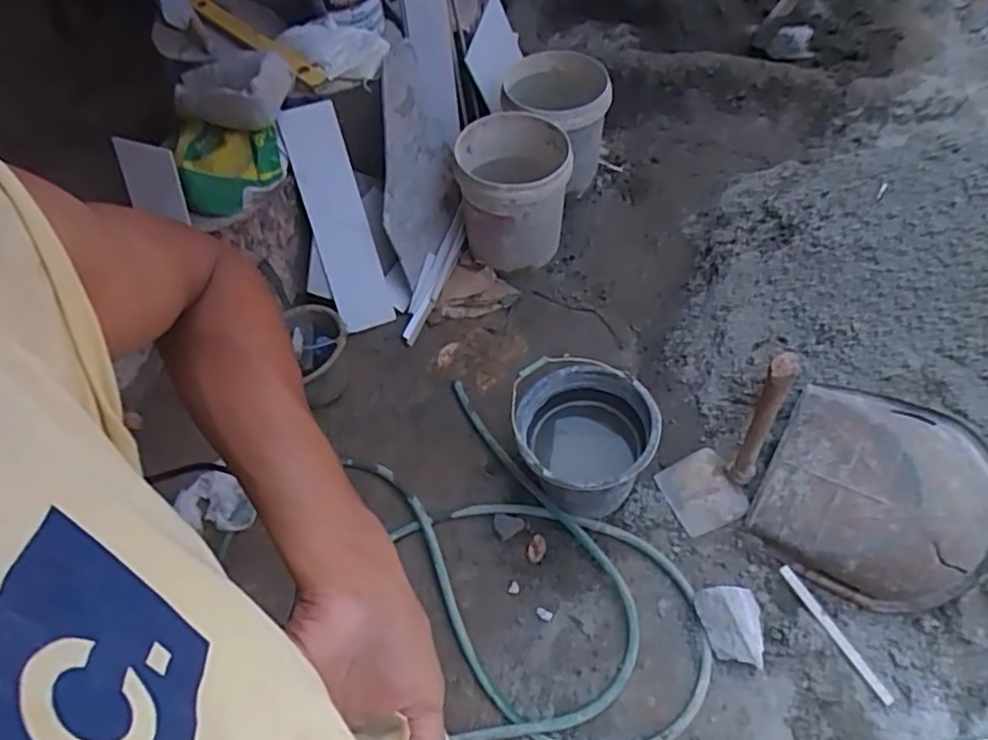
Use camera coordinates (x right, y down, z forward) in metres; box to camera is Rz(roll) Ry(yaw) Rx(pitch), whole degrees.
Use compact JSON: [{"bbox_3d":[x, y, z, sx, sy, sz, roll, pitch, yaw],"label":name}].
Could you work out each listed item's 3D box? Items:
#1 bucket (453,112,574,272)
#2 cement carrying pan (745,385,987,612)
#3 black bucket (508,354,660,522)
[{"bbox_3d":[0.053,-0.464,1.824,0.288,0.358,0.310,-1,55,2],"label":"bucket"},{"bbox_3d":[0.762,0.258,1.329,0.385,0.184,0.406,31,98,54],"label":"cement carrying pan"},{"bbox_3d":[0.187,0.162,1.458,0.309,0.235,0.306,-2,54,2],"label":"black bucket"}]

